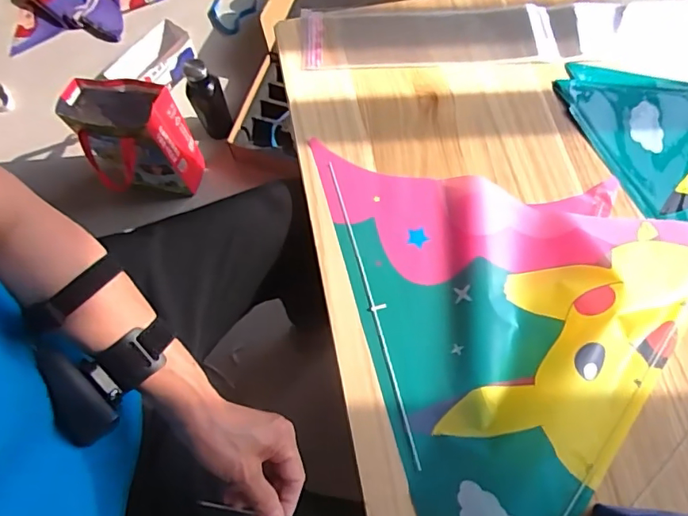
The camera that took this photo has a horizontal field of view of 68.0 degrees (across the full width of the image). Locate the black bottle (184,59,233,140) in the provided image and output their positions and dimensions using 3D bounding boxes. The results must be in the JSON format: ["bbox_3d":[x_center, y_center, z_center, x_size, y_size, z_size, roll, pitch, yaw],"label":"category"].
[{"bbox_3d":[-0.299,-0.342,1.133,0.075,0.191,0.081,-21,71,-6],"label":"black bottle"}]

